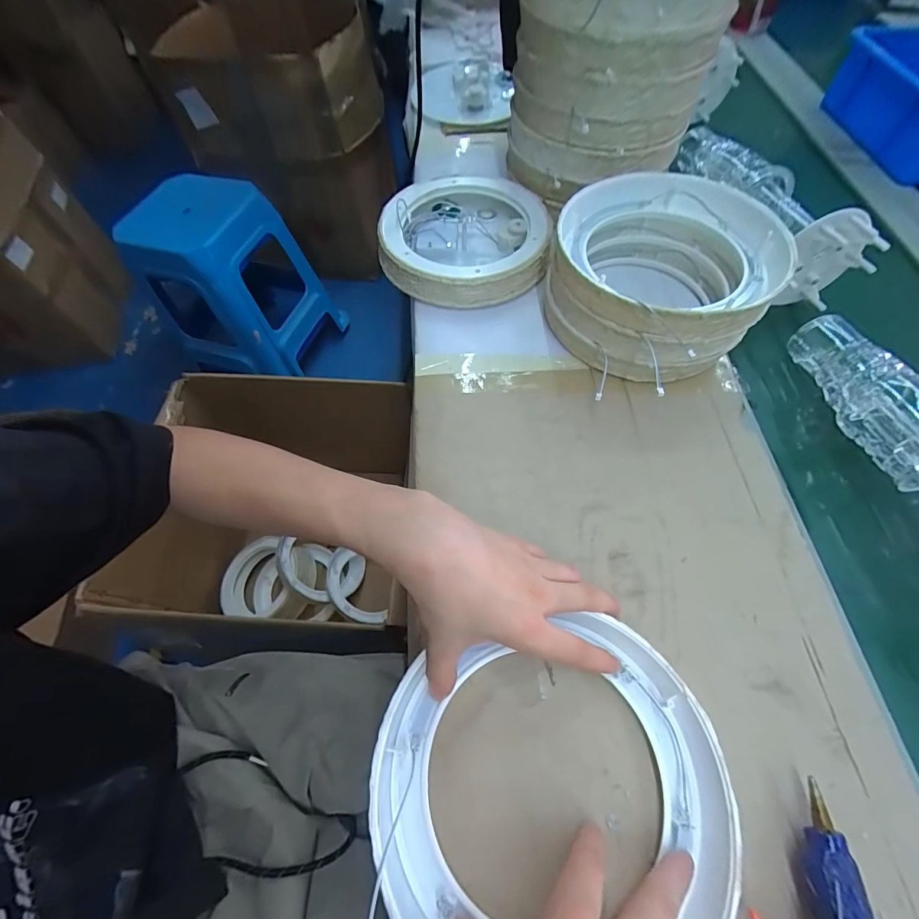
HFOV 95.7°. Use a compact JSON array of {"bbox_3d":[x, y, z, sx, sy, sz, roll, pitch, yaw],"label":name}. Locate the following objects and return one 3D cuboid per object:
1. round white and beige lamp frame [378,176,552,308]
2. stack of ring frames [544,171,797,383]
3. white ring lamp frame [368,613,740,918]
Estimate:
[{"bbox_3d":[0.007,-0.266,0.506,0.201,0.047,0.189,0,61,0],"label":"round white and beige lamp frame"},{"bbox_3d":[0.205,-0.185,0.435,0.219,0.098,0.218,10,62,6],"label":"stack of ring frames"},{"bbox_3d":[0.054,0.201,0.267,0.212,0.039,0.184,3,62,0],"label":"white ring lamp frame"}]

